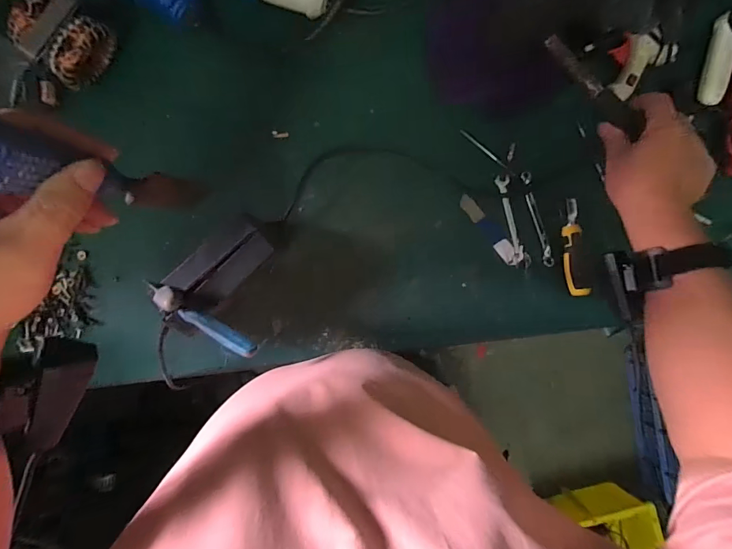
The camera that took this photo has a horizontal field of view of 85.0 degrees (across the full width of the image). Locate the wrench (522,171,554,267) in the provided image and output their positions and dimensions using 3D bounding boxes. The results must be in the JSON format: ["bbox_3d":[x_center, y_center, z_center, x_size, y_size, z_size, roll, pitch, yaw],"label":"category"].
[{"bbox_3d":[0.216,-0.070,0.503,0.012,0.005,0.121,-13,89,-1],"label":"wrench"}]

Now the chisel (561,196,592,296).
[{"bbox_3d":[0.259,-0.034,0.495,0.024,0.014,0.118,-3,88,-1],"label":"chisel"}]

